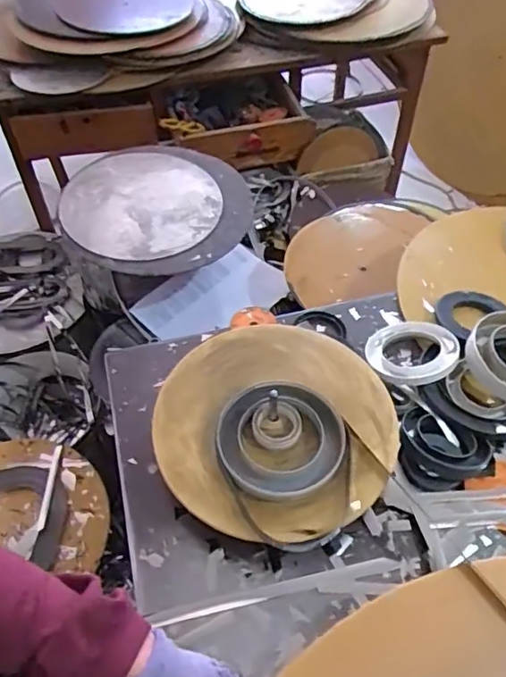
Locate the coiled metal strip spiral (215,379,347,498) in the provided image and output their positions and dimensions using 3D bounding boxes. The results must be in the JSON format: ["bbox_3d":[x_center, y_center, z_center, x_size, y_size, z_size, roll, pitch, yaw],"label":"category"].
[{"bbox_3d":[0.033,0.113,0.637,0.146,0.023,0.141,2,51,2],"label":"coiled metal strip spiral"}]

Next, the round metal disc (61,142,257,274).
[{"bbox_3d":[-0.183,-0.266,1.053,0.336,0.058,0.344,0,51,0],"label":"round metal disc"}]

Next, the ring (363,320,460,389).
[{"bbox_3d":[0.217,0.018,0.755,0.123,0.016,0.123,-12,37,10],"label":"ring"}]

